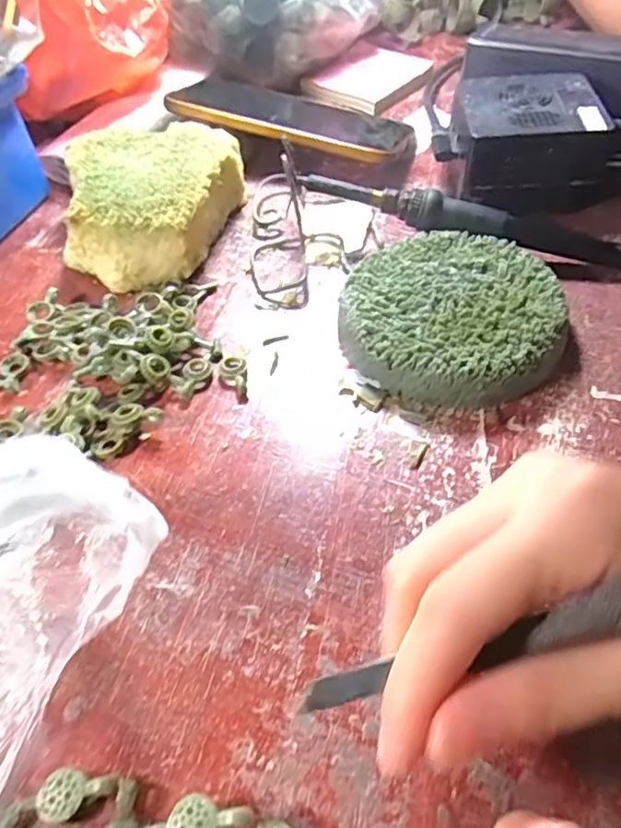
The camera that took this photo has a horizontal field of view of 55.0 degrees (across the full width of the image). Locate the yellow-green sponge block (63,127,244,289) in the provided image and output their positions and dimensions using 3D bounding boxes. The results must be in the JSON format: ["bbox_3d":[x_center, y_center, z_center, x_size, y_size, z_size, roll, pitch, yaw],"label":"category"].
[{"bbox_3d":[-0.098,-0.123,0.349,0.095,0.044,0.109,9,51,11],"label":"yellow-green sponge block"}]

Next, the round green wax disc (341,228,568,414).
[{"bbox_3d":[0.067,-0.049,0.287,0.100,0.026,0.097,-2,50,2],"label":"round green wax disc"}]

